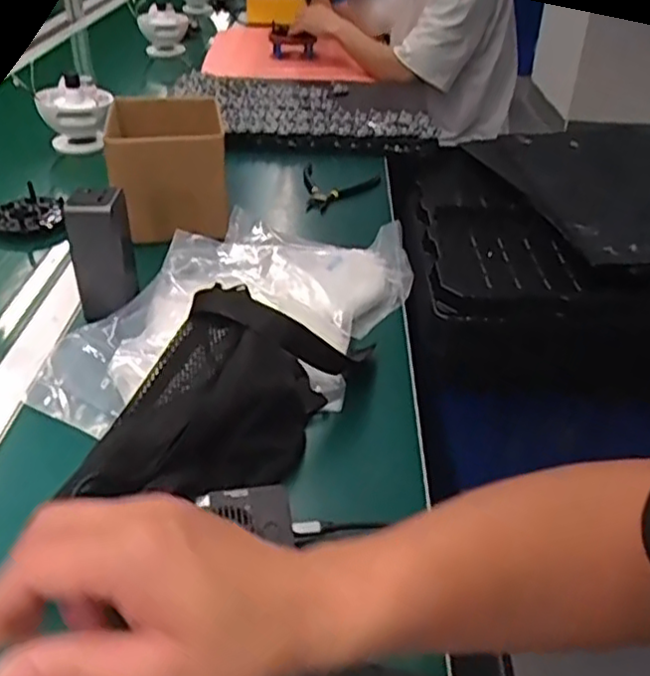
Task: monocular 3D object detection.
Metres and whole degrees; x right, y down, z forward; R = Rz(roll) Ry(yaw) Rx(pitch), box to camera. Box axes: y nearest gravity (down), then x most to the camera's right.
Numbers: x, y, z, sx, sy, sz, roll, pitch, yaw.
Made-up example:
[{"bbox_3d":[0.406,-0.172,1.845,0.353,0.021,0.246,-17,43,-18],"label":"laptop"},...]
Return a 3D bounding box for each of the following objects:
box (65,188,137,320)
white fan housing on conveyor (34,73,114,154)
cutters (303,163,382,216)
[{"bbox_3d":[-0.216,-0.086,0.666,0.046,0.114,0.049,0,35,-2],"label":"box"},{"bbox_3d":[-0.379,-0.339,1.047,0.103,0.106,0.103,-11,39,-18],"label":"white fan housing on conveyor"},{"bbox_3d":[0.008,-0.204,0.935,0.110,0.014,0.110,15,38,15],"label":"cutters"}]

